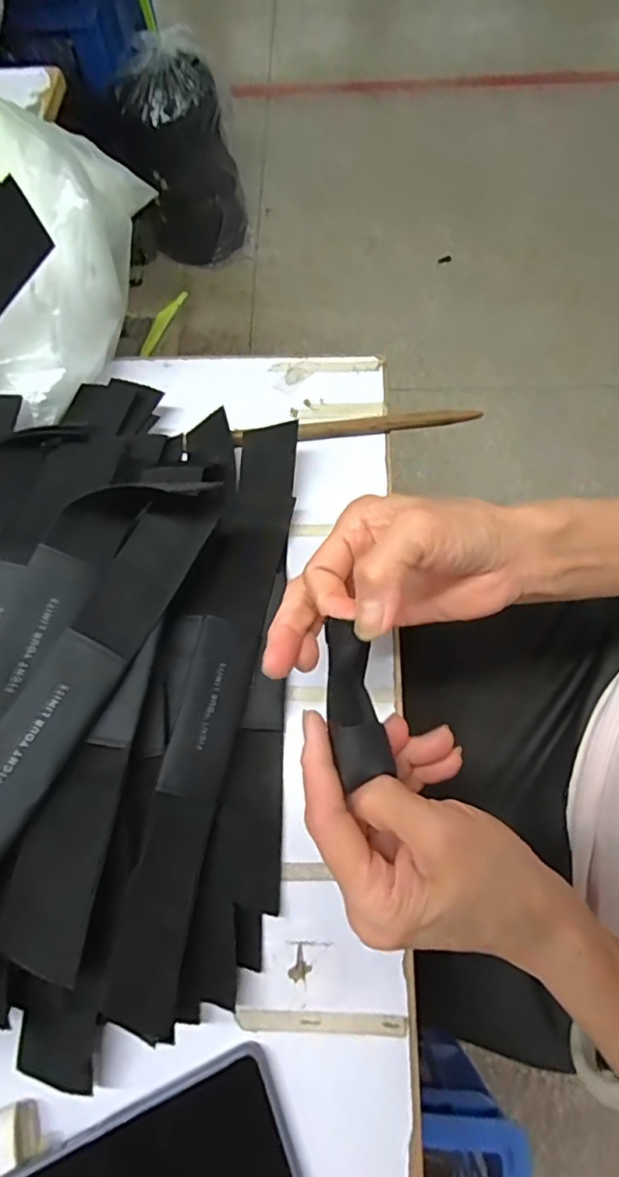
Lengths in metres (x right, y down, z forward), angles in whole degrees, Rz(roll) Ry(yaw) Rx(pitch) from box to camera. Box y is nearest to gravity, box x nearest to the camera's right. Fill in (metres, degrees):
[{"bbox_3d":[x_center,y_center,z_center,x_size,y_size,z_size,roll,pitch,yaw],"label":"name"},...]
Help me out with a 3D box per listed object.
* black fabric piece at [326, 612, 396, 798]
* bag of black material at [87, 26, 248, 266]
[{"bbox_3d":[0.019,0.049,0.245,0.022,0.018,0.066,-8,73,0],"label":"black fabric piece"},{"bbox_3d":[-0.335,-1.039,1.377,0.311,0.433,0.193,-17,69,-4],"label":"bag of black material"}]

